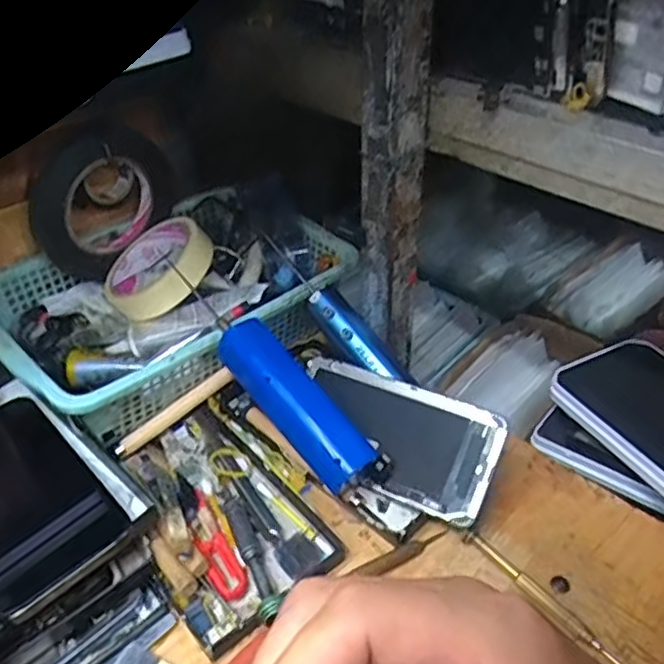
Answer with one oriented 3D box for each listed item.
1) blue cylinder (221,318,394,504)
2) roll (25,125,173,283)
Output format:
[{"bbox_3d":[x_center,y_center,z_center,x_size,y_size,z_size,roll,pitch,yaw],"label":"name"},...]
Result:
[{"bbox_3d":[-0.024,0.050,0.448,0.143,0.033,0.036,47,54,12],"label":"blue cylinder"},{"bbox_3d":[-0.187,-0.112,0.556,0.031,0.137,0.138,28,47,31],"label":"roll"}]

